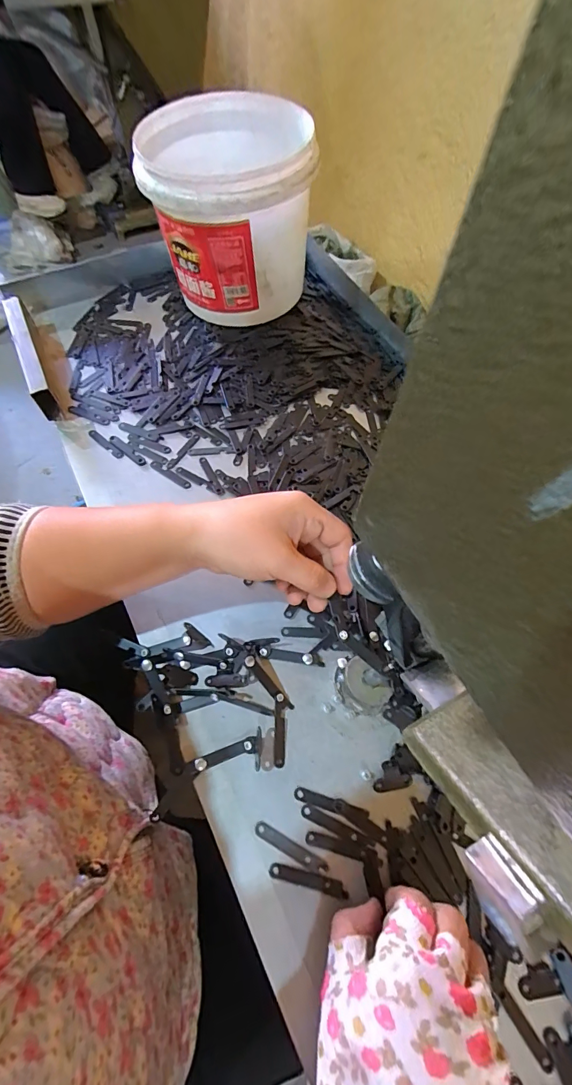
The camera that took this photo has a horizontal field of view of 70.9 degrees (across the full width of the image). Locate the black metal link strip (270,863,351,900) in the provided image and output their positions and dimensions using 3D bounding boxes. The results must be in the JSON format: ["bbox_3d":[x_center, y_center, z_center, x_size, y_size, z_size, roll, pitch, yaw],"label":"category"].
[{"bbox_3d":[0.016,0.228,0.271,0.053,0.004,0.009,13,65,7],"label":"black metal link strip"}]

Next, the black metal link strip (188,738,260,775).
[{"bbox_3d":[-0.048,0.160,0.301,0.052,0.004,0.010,-17,65,-7],"label":"black metal link strip"}]

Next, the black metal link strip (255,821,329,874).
[{"bbox_3d":[0.004,0.211,0.277,0.054,0.004,0.009,25,67,12],"label":"black metal link strip"}]

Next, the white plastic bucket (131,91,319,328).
[{"bbox_3d":[-0.065,-0.377,0.476,0.179,0.157,0.185,-10,65,-6],"label":"white plastic bucket"}]

